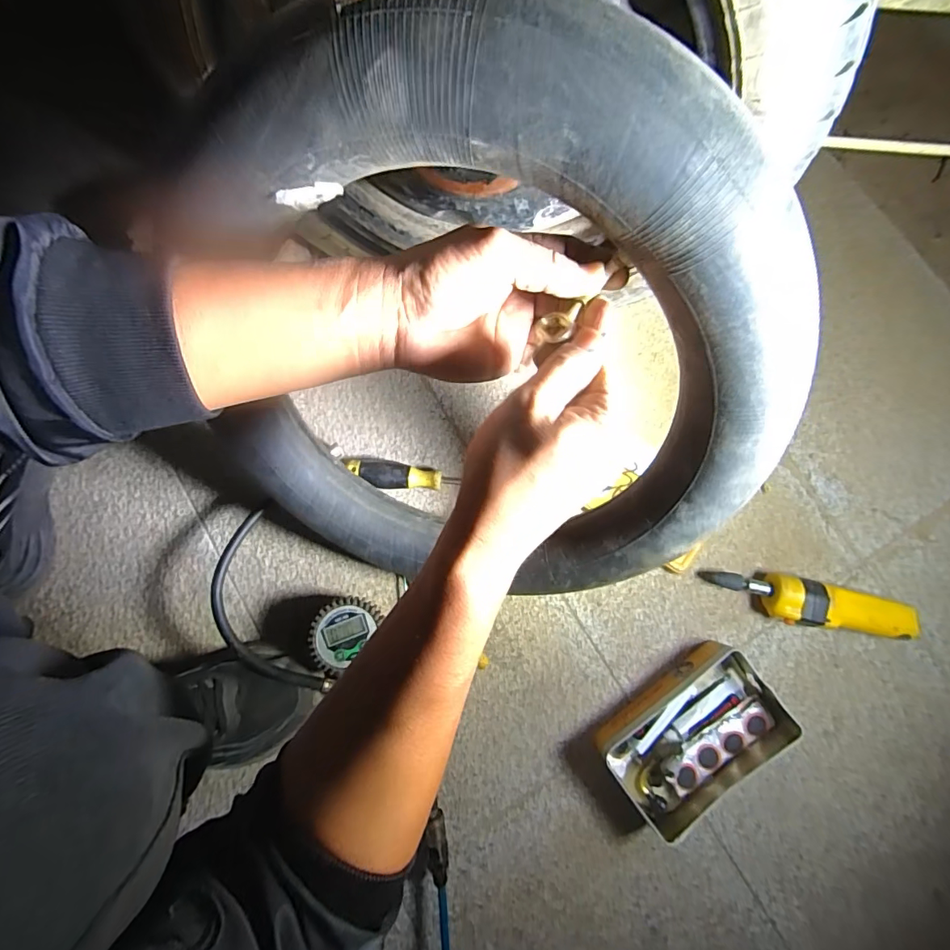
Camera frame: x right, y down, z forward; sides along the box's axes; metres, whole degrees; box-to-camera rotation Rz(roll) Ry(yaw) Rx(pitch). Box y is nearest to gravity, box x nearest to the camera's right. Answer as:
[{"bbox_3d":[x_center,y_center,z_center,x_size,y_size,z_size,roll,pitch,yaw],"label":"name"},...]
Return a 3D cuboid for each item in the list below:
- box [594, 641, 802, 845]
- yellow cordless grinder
[{"bbox_3d":[0.217,0.259,0.458,0.170,0.041,0.108,-36,81,-6],"label":"box"},{"bbox_3d":[0.344,0.132,0.479,0.197,0.040,0.049,11,82,3],"label":"yellow cordless grinder"}]

